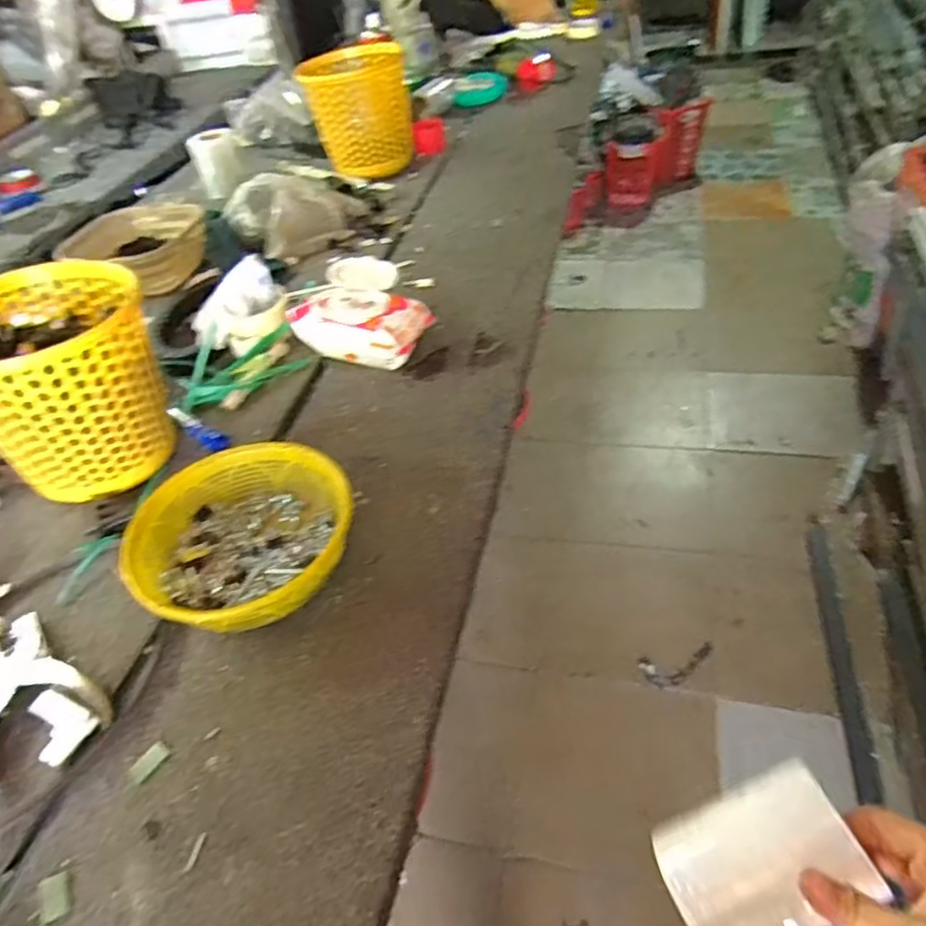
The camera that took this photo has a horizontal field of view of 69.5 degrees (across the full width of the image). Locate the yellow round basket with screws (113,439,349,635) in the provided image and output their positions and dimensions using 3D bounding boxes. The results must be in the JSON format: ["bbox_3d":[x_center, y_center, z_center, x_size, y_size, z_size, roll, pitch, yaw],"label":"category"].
[{"bbox_3d":[-0.197,0.068,0.600,0.187,0.067,0.177,-5,44,5],"label":"yellow round basket with screws"}]

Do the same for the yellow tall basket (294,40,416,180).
[{"bbox_3d":[-0.197,-0.678,1.302,0.203,0.186,0.170,-10,43,0],"label":"yellow tall basket"}]

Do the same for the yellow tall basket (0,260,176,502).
[{"bbox_3d":[-0.409,-0.089,0.695,0.193,0.168,0.208,-21,45,-12],"label":"yellow tall basket"}]

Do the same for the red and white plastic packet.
[{"bbox_3d":[-0.134,-0.179,0.863,0.171,0.059,0.103,8,46,17],"label":"red and white plastic packet"}]

